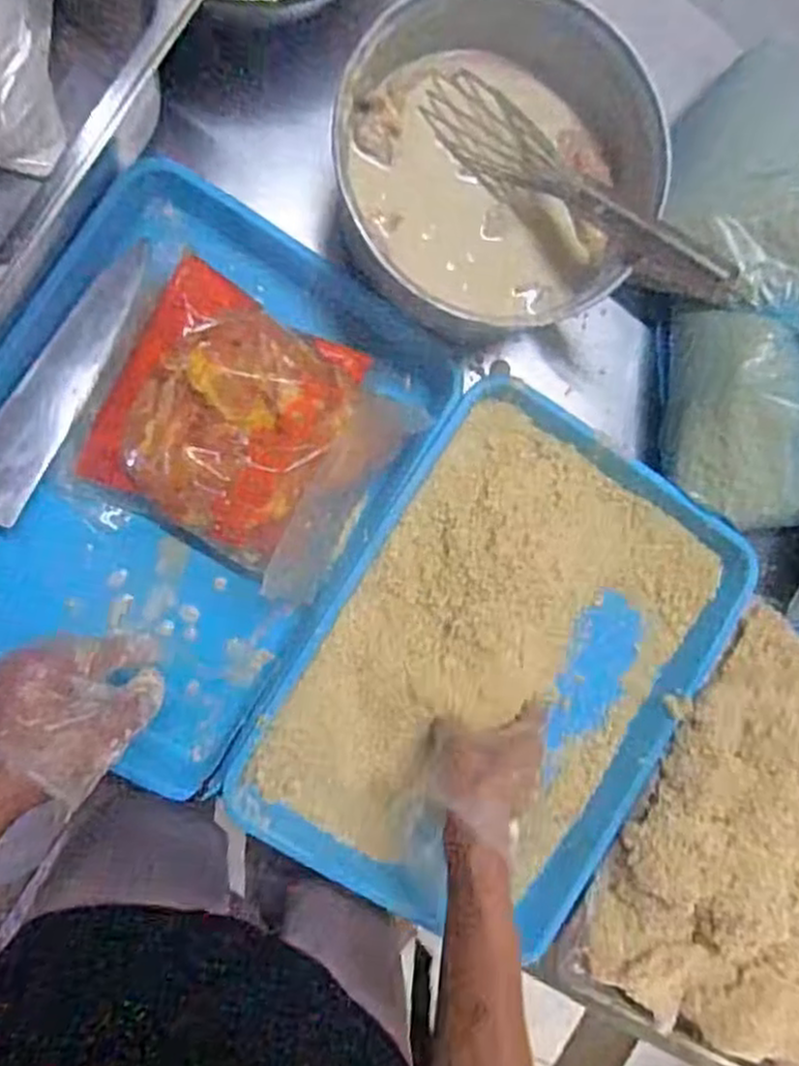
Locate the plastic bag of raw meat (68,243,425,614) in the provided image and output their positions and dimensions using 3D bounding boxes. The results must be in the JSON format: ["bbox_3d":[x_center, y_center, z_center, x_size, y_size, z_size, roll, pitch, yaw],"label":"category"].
[{"bbox_3d":[-0.112,-0.074,0.563,0.215,0.050,0.194,28,88,-9],"label":"plastic bag of raw meat"}]

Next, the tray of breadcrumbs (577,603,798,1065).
[{"bbox_3d":[0.335,0.274,0.630,0.277,0.058,0.360,28,88,-9],"label":"tray of breadcrumbs"}]

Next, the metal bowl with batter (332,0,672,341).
[{"bbox_3d":[0.077,-0.265,0.564,0.212,0.115,0.221,0,93,-9],"label":"metal bowl with batter"}]

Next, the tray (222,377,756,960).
[{"bbox_3d":[0.085,0.115,0.625,0.301,0.044,0.401,32,88,-9],"label":"tray"}]

